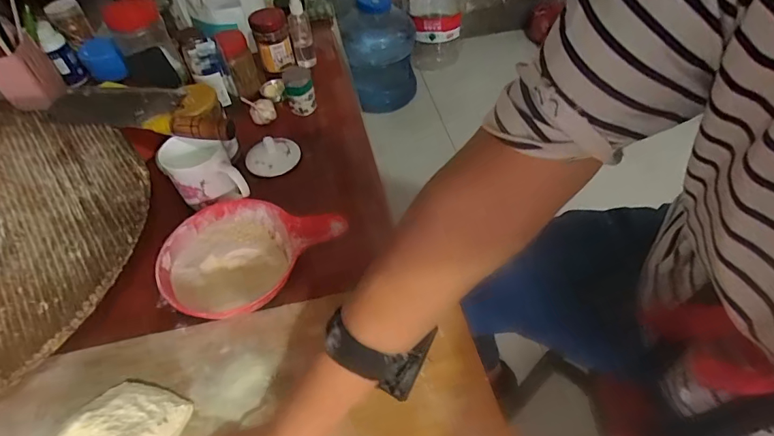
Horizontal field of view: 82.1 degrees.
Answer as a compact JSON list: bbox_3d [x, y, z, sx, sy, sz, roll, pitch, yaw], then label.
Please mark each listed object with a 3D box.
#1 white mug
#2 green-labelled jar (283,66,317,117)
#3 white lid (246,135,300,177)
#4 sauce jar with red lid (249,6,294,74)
[{"bbox_3d":[-0.249,-0.059,0.609,0.084,0.087,0.088,-25,53,-19],"label":"white mug"},{"bbox_3d":[-0.150,-0.221,0.764,0.048,0.066,0.041,-14,52,-8],"label":"green-labelled jar"},{"bbox_3d":[-0.180,-0.099,0.703,0.085,0.021,0.066,-25,53,-19],"label":"white lid"},{"bbox_3d":[-0.211,-0.330,0.818,0.065,0.103,0.054,-15,52,-9],"label":"sauce jar with red lid"}]

